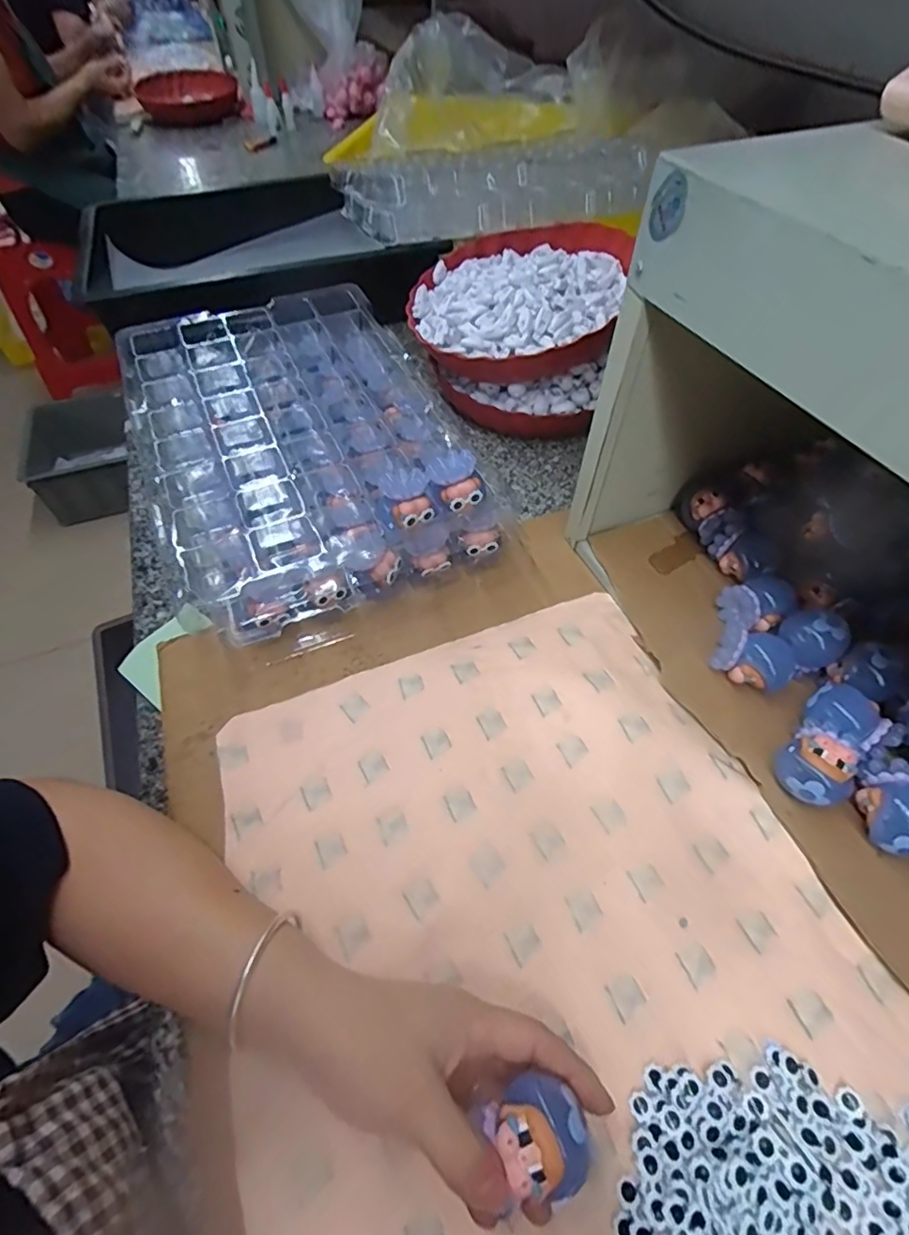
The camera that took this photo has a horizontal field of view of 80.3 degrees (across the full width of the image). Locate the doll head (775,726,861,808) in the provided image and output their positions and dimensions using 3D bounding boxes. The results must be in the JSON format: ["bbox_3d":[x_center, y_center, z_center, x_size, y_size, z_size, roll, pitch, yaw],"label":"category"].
[{"bbox_3d":[0.226,0.099,0.343,0.044,0.041,0.041,-1,54,1],"label":"doll head"}]

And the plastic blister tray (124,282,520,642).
[{"bbox_3d":[-0.147,-0.173,0.525,0.258,0.100,0.396,-20,57,-13],"label":"plastic blister tray"}]

